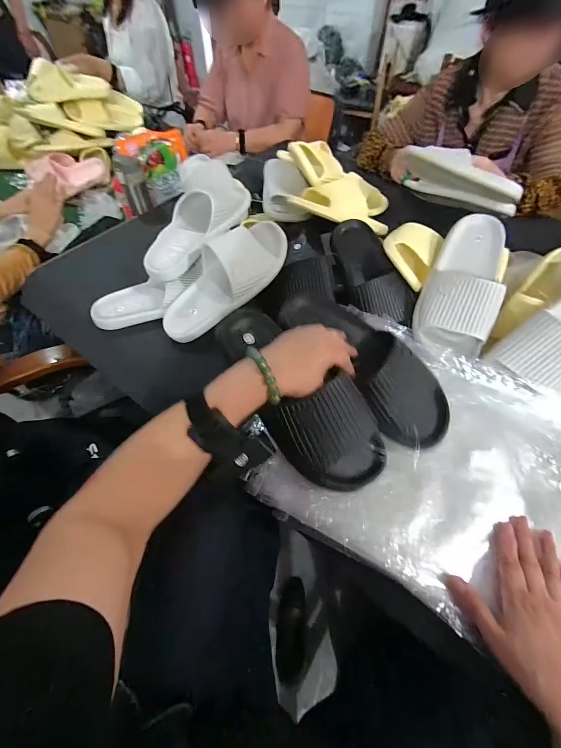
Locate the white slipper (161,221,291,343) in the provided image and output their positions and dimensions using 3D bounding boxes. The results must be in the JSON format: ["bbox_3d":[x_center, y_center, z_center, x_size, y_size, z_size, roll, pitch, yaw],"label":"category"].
[{"bbox_3d":[-0.104,-0.167,0.531,0.263,0.077,0.104,-41,60,9],"label":"white slipper"}]

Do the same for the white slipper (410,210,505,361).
[{"bbox_3d":[0.290,-0.147,0.482,0.109,0.065,0.264,18,77,12],"label":"white slipper"}]

